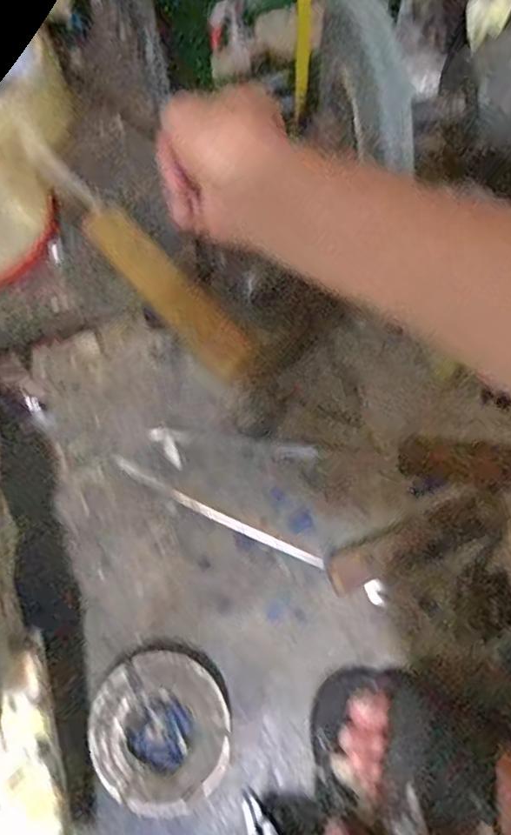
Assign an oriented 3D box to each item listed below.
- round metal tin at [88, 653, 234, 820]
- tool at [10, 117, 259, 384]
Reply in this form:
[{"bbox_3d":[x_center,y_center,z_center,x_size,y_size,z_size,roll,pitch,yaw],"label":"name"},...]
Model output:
[{"bbox_3d":[-0.073,0.249,0.485,0.104,0.039,0.112,0,73,1],"label":"round metal tin"},{"bbox_3d":[-0.088,-0.117,0.402,0.031,0.022,0.247,-40,75,-12],"label":"tool"}]

